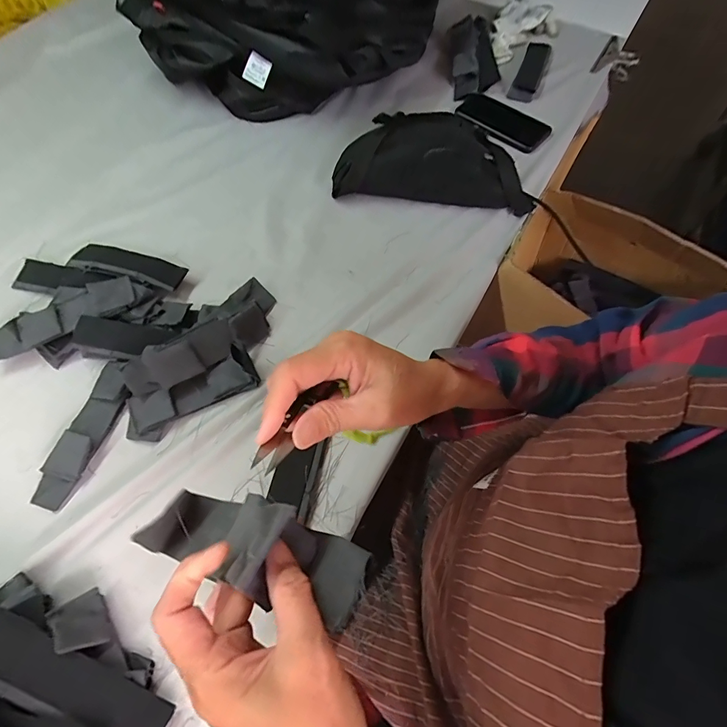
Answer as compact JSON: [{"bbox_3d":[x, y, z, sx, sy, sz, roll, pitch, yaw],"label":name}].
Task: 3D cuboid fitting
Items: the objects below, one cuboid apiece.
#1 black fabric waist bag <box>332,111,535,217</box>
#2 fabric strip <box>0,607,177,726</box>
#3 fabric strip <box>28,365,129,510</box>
[{"bbox_3d":[0.113,-0.341,0.641,0.303,0.071,0.177,6,64,4],"label":"black fabric waist bag"},{"bbox_3d":[-0.256,0.277,0.353,0.182,0.011,0.039,30,35,-1],"label":"fabric strip"},{"bbox_3d":[-0.332,0.081,0.484,0.050,0.025,0.178,13,65,7],"label":"fabric strip"}]

